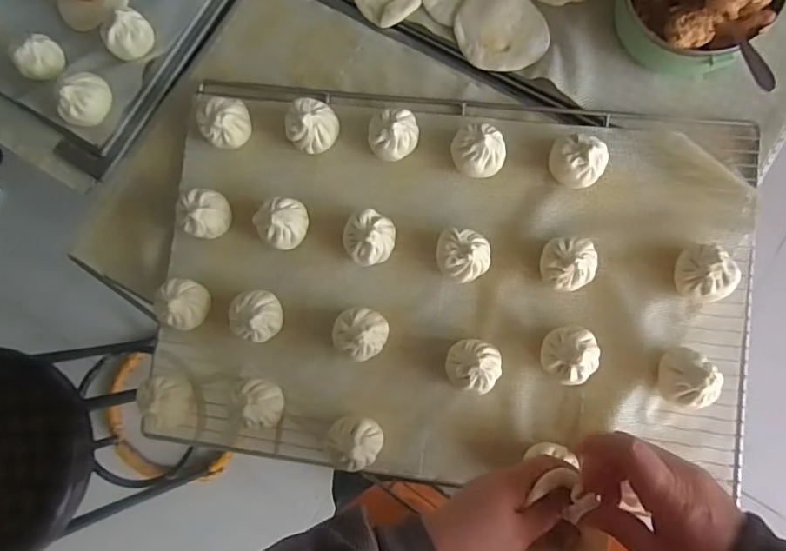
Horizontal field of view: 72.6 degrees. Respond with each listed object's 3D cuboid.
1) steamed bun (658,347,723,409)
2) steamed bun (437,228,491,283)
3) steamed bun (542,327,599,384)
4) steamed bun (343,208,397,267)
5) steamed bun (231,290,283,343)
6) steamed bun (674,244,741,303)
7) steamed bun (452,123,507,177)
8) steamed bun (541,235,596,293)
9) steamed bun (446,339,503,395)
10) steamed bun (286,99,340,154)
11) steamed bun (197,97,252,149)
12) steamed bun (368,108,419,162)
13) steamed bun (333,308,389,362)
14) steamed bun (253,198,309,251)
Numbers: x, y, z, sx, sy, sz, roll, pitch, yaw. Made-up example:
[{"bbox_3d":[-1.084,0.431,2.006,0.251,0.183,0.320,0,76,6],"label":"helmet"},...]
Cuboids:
[{"bbox_3d":[0.275,0.094,0.497,0.046,0.050,0.052,14,86,7],"label":"steamed bun"},{"bbox_3d":[0.070,-0.019,0.532,0.052,0.039,0.051,-1,84,6],"label":"steamed bun"},{"bbox_3d":[0.169,0.076,0.511,0.048,0.042,0.053,-5,84,5],"label":"steamed bun"},{"bbox_3d":[-0.024,-0.038,0.540,0.050,0.037,0.053,-1,84,6],"label":"steamed bun"},{"bbox_3d":[-0.140,0.041,0.542,0.054,0.037,0.052,-1,84,6],"label":"steamed bun"},{"bbox_3d":[0.291,-0.002,0.503,0.044,0.046,0.052,-19,83,4],"label":"steamed bun"},{"bbox_3d":[0.087,-0.127,0.542,0.051,0.038,0.053,-1,84,6],"label":"steamed bun"},{"bbox_3d":[0.172,-0.011,0.522,0.051,0.036,0.051,-1,84,6],"label":"steamed bun"},{"bbox_3d":[0.079,0.088,0.517,0.052,0.039,0.050,-1,84,6],"label":"steamed bun"},{"bbox_3d":[-0.085,-0.157,0.557,0.054,0.036,0.053,40,89,8],"label":"steamed bun"},{"bbox_3d":[-0.179,-0.163,0.567,0.051,0.034,0.049,0,84,3],"label":"steamed bun"},{"bbox_3d":[0.001,-0.145,0.546,0.050,0.033,0.048,-4,84,5],"label":"steamed bun"},{"bbox_3d":[-0.033,0.057,0.530,0.051,0.033,0.050,-1,84,6],"label":"steamed bun"},{"bbox_3d":[-0.113,-0.055,0.550,0.051,0.037,0.050,-1,84,6],"label":"steamed bun"}]

